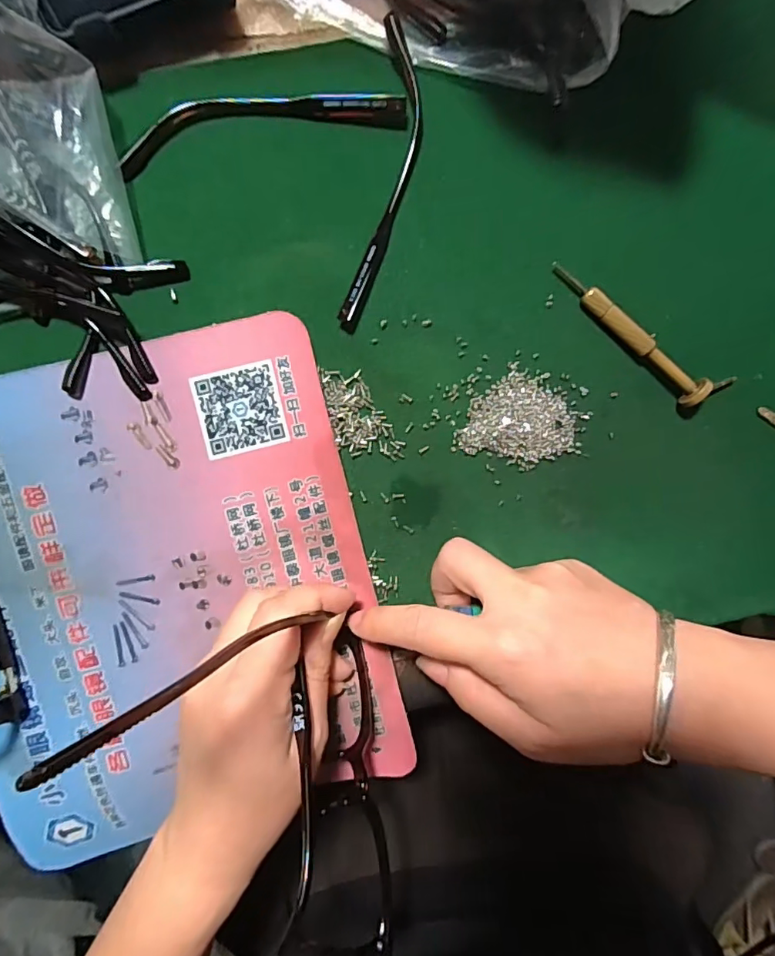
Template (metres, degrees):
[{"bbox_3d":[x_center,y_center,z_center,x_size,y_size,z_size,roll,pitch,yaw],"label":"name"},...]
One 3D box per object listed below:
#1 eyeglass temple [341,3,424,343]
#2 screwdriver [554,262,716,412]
[{"bbox_3d":[-0.002,-0.134,0.230,0.023,0.008,0.133,12,95,-5],"label":"eyeglass temple"},{"bbox_3d":[0.117,-0.070,0.240,0.092,0.015,0.012,43,92,-6],"label":"screwdriver"}]

